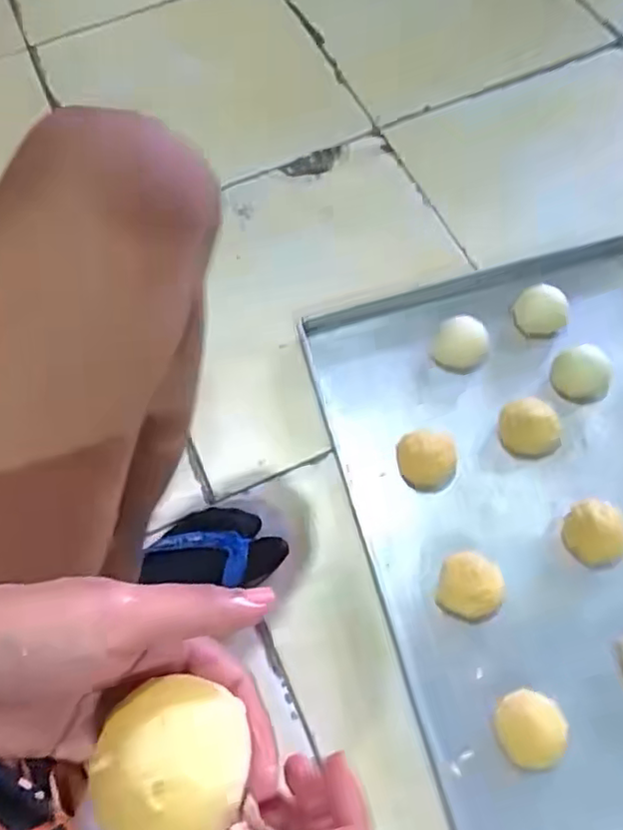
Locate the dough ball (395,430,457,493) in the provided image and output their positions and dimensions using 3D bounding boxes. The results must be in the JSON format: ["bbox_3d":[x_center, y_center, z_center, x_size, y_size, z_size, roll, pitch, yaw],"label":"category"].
[{"bbox_3d":[0.122,0.047,0.657,0.063,0.052,0.056,4,66,4],"label":"dough ball"}]

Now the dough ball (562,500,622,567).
[{"bbox_3d":[0.287,0.118,0.631,0.064,0.037,0.060,35,72,16],"label":"dough ball"}]

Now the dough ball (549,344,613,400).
[{"bbox_3d":[0.303,-0.048,0.709,0.063,0.043,0.061,33,71,15],"label":"dough ball"}]

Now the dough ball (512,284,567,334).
[{"bbox_3d":[0.275,-0.126,0.752,0.057,0.027,0.052,-1,66,2],"label":"dough ball"}]

